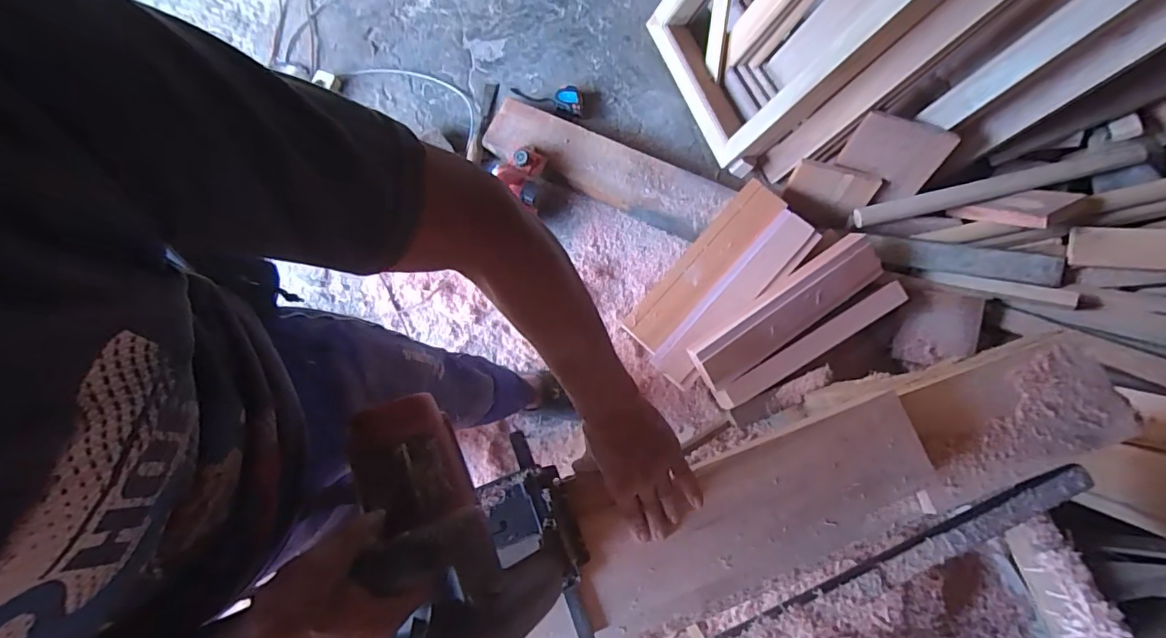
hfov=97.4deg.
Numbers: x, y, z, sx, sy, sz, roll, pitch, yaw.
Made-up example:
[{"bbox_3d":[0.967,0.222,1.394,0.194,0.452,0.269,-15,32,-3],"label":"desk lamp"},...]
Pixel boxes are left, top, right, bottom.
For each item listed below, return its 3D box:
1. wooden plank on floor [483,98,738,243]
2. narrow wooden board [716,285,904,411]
[{"bbox_3d":[0.056,-0.399,1.361,0.653,0.056,0.168,23,80,3],"label":"wooden plank on floor"},{"bbox_3d":[0.547,0.061,1.217,0.515,0.055,0.063,-29,81,-6],"label":"narrow wooden board"}]

